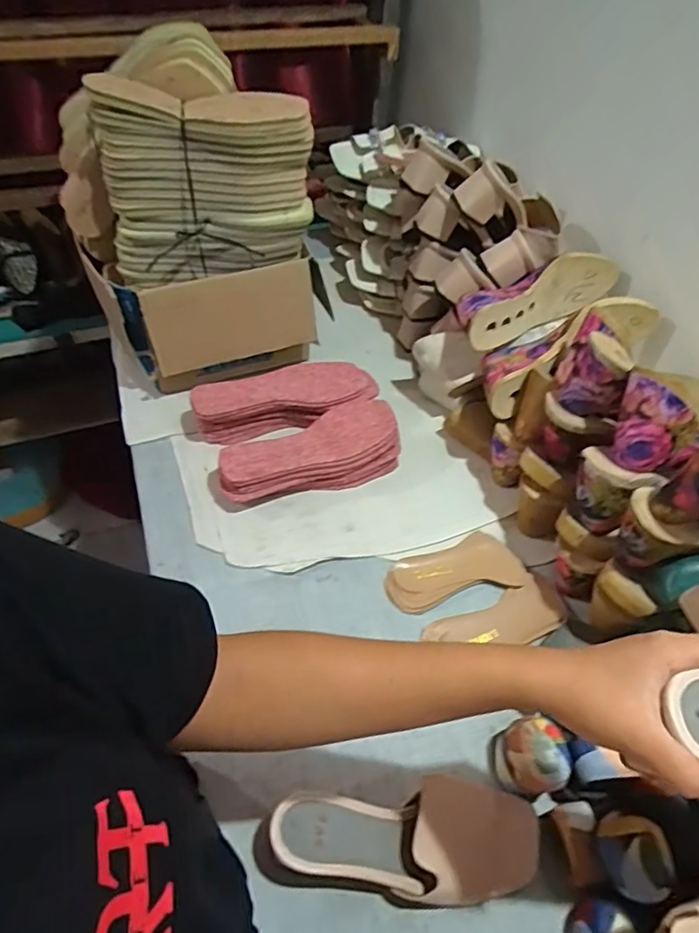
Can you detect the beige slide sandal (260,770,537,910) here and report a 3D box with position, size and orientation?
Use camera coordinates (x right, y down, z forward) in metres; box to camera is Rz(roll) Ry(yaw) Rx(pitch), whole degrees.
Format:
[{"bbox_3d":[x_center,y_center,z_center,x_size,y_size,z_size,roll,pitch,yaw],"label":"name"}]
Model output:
[{"bbox_3d":[0.048,0.326,0.484,0.245,0.062,0.090,-3,51,-7],"label":"beige slide sandal"}]

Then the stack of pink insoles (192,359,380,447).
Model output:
[{"bbox_3d":[-0.092,-0.098,0.813,0.255,0.080,0.092,-8,52,-11],"label":"stack of pink insoles"}]

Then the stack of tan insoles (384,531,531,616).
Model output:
[{"bbox_3d":[0.128,0.127,0.678,0.167,0.015,0.073,-12,53,-14],"label":"stack of tan insoles"}]

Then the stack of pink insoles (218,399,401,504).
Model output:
[{"bbox_3d":[-0.051,-0.012,0.748,0.241,0.070,0.093,-20,55,-19],"label":"stack of pink insoles"}]

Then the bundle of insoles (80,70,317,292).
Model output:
[{"bbox_3d":[-0.169,-0.335,0.678,0.242,0.206,0.067,-7,52,-10],"label":"bundle of insoles"}]

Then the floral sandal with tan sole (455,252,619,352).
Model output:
[{"bbox_3d":[0.245,-0.234,0.755,0.234,0.073,0.078,-20,55,-19],"label":"floral sandal with tan sole"}]

